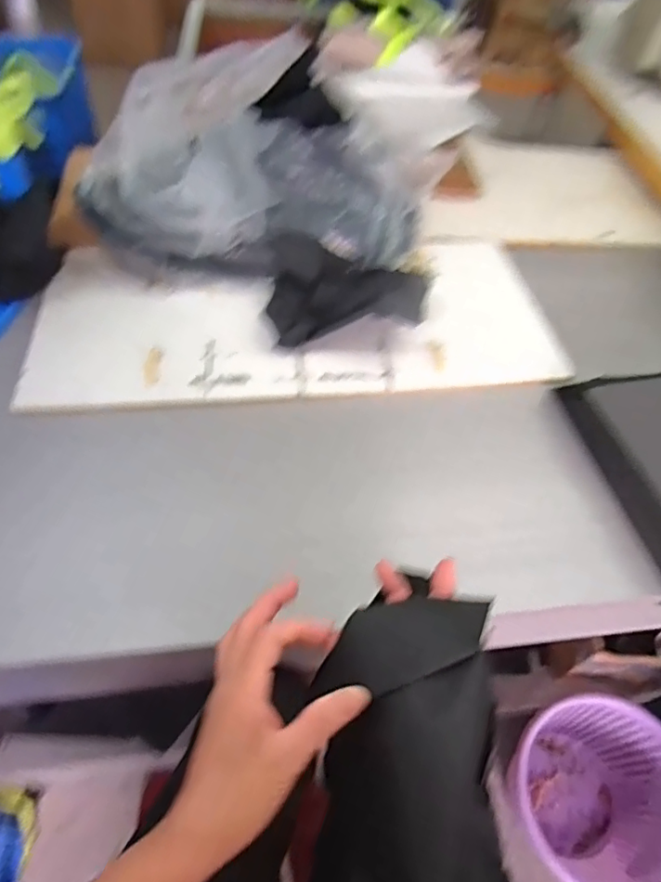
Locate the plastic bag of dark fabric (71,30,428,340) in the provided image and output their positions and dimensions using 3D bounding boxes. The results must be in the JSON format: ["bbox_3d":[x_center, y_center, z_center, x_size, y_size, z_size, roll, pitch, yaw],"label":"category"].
[{"bbox_3d":[-0.056,-0.330,0.743,0.442,0.176,0.338,22,54,10],"label":"plastic bag of dark fabric"}]

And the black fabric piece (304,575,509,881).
[{"bbox_3d":[0.048,0.213,0.337,0.120,0.055,0.236,10,70,2],"label":"black fabric piece"}]

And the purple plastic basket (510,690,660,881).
[{"bbox_3d":[0.426,0.610,0.926,0.281,0.304,0.257,3,53,-4],"label":"purple plastic basket"}]

